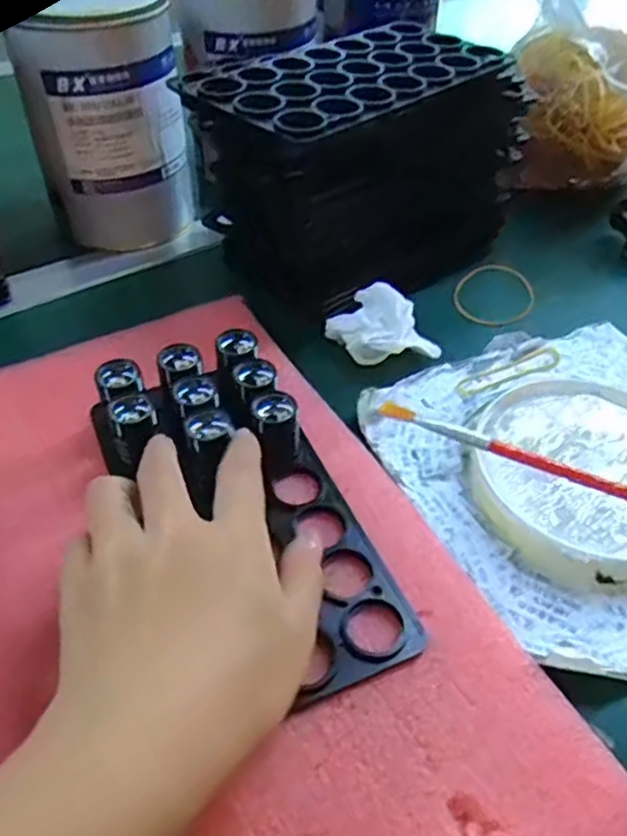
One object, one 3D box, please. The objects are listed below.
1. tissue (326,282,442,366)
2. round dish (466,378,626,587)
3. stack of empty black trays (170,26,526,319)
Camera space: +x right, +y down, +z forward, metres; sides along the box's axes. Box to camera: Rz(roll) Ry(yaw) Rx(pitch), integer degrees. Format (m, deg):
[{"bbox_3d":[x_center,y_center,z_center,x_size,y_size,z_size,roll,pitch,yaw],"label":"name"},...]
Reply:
[{"bbox_3d":[0.043,-0.057,0.413,0.066,0.034,0.043,2,45,-2],"label":"tissue"},{"bbox_3d":[0.142,0.027,0.342,0.119,0.013,0.119,2,45,-2],"label":"round dish"},{"bbox_3d":[0.033,-0.171,0.445,0.217,0.126,0.120,-30,54,-29],"label":"stack of empty black trays"}]

